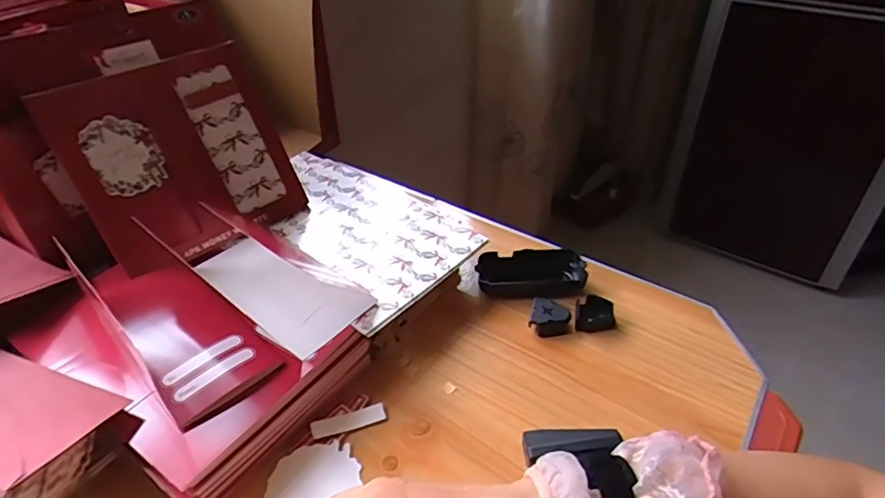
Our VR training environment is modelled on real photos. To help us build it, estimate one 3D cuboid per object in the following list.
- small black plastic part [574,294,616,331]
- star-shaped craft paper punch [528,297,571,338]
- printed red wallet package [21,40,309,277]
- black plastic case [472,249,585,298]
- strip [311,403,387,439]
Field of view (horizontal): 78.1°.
[{"bbox_3d":[0.152,0.063,0.539,0.039,0.018,0.033,7,38,9],"label":"small black plastic part"},{"bbox_3d":[0.105,0.067,0.530,0.038,0.021,0.038,10,39,13],"label":"star-shaped craft paper punch"},{"bbox_3d":[-0.252,-0.091,0.544,0.197,0.188,0.012,-34,19,-33],"label":"printed red wallet package"},{"bbox_3d":[0.092,0.027,0.576,0.109,0.031,0.054,-3,38,-3],"label":"black plastic case"},{"bbox_3d":[-0.077,0.142,0.451,0.061,0.004,0.015,-12,53,-15],"label":"strip"}]

